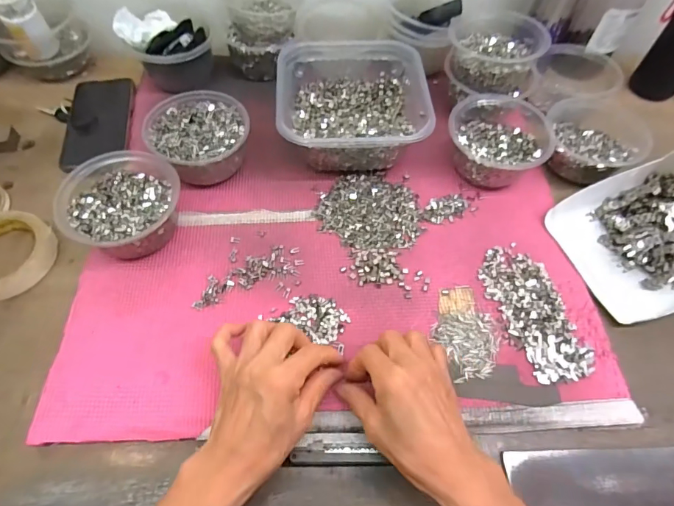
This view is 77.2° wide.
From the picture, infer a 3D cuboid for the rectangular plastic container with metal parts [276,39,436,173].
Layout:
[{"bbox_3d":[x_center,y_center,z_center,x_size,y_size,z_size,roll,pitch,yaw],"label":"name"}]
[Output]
[{"bbox_3d":[0.016,-0.183,0.517,0.170,0.067,0.171,-3,59,-3],"label":"rectangular plastic container with metal parts"}]

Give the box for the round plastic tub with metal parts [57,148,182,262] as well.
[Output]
[{"bbox_3d":[-0.220,-0.048,0.443,0.114,0.057,0.111,1,58,-2],"label":"round plastic tub with metal parts"}]

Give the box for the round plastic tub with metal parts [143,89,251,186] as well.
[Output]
[{"bbox_3d":[-0.159,-0.135,0.495,0.109,0.057,0.115,1,58,-2],"label":"round plastic tub with metal parts"}]

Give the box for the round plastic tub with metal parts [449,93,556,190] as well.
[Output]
[{"bbox_3d":[0.193,-0.136,0.503,0.112,0.058,0.121,1,58,-2],"label":"round plastic tub with metal parts"}]

